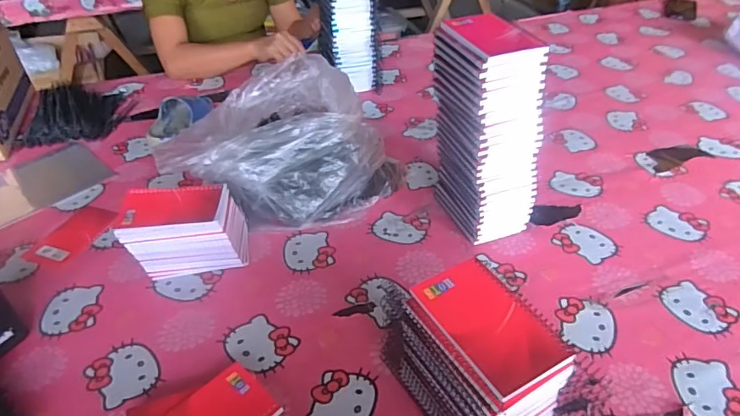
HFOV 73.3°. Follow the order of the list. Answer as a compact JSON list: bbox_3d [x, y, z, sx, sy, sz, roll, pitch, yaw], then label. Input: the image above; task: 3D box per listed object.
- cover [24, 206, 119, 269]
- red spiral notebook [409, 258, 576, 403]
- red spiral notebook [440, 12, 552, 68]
[{"bbox_3d":[-0.452,0.041,0.763,0.073,0.004,0.129,14,42,18],"label":"cover"},{"bbox_3d":[0.105,0.096,0.435,0.081,0.008,0.131,-20,43,-21],"label":"red spiral notebook"},{"bbox_3d":[0.151,-0.215,0.621,0.089,0.012,0.128,-13,41,-13],"label":"red spiral notebook"}]

